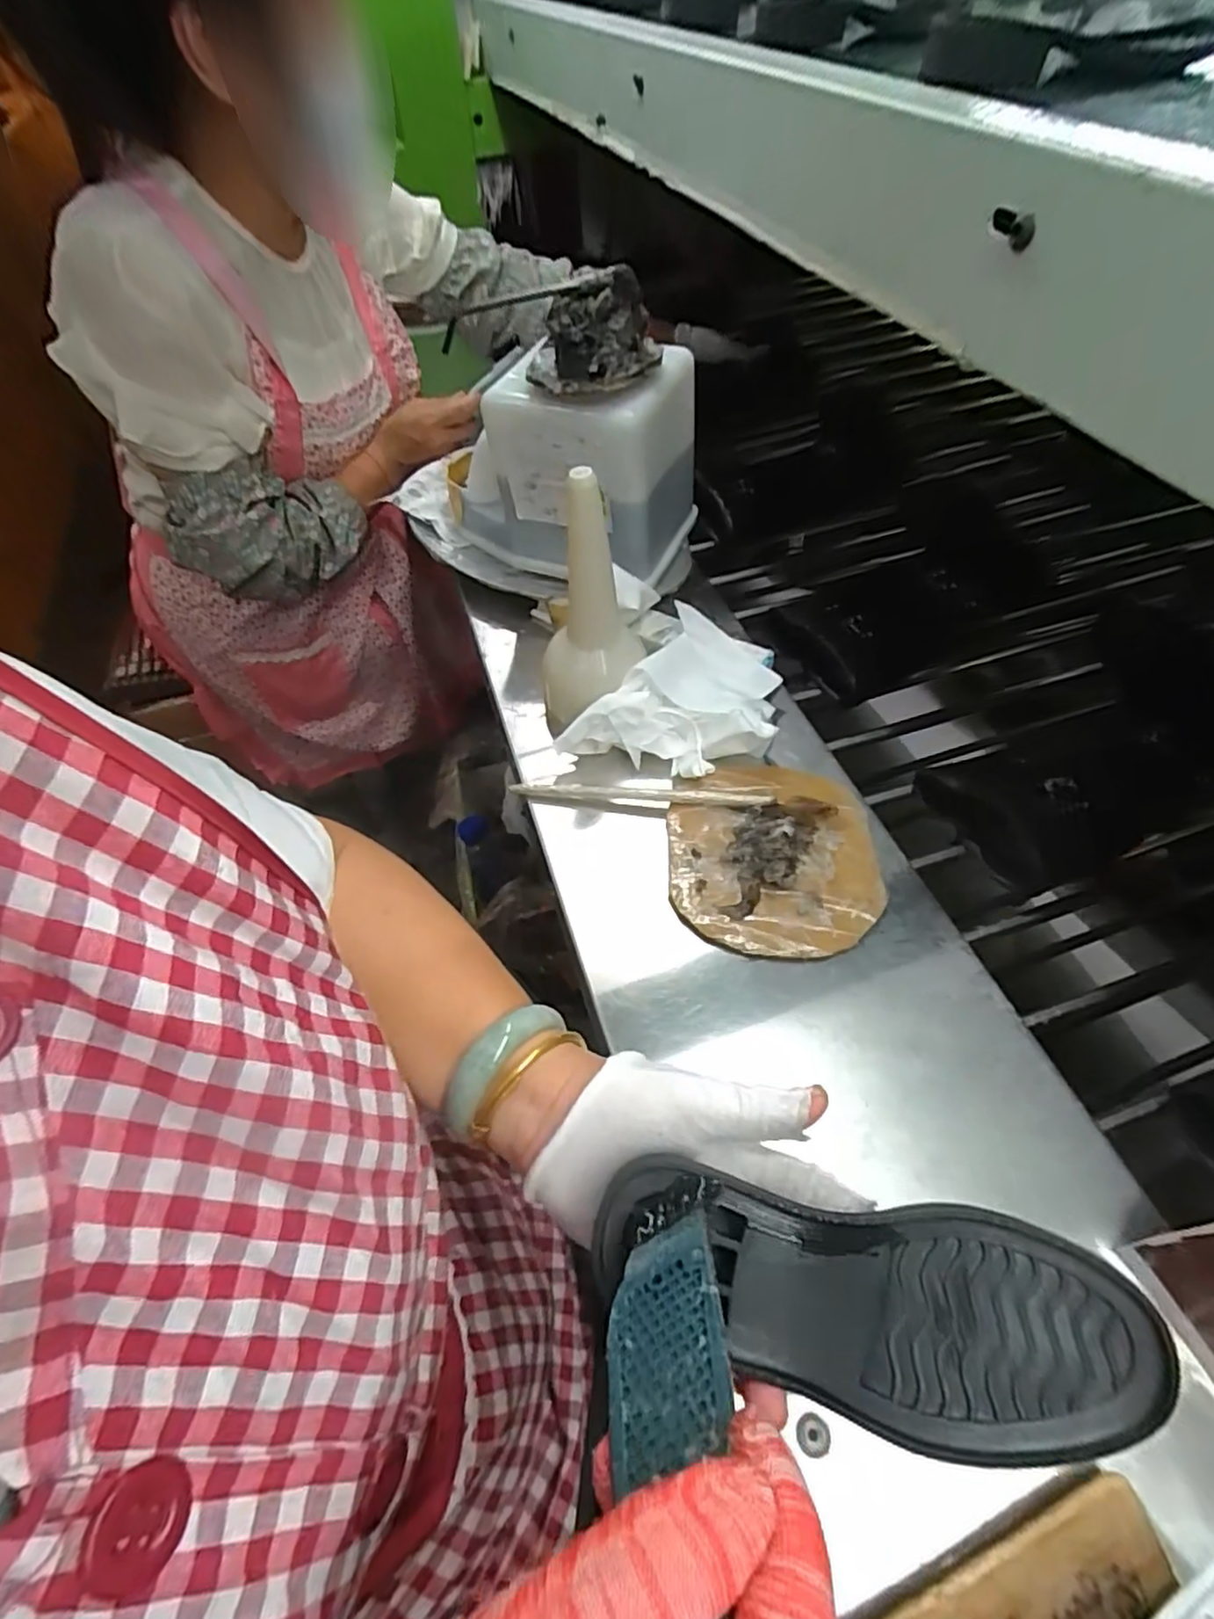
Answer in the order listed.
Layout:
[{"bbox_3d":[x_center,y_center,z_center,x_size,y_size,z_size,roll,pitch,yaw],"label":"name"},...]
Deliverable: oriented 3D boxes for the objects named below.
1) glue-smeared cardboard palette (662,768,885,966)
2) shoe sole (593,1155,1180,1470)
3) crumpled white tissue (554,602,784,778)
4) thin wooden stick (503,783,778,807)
[{"bbox_3d":[0.116,0.029,0.465,0.141,0.014,0.152,0,54,4],"label":"glue-smeared cardboard palette"},{"bbox_3d":[0.097,0.179,0.241,0.196,0.023,0.071,14,55,3],"label":"shoe sole"},{"bbox_3d":[0.060,-0.104,0.540,0.153,0.044,0.159,10,55,11],"label":"crumpled white tissue"},{"bbox_3d":[0.024,-0.012,0.493,0.193,0.011,0.015,4,54,7],"label":"thin wooden stick"}]

